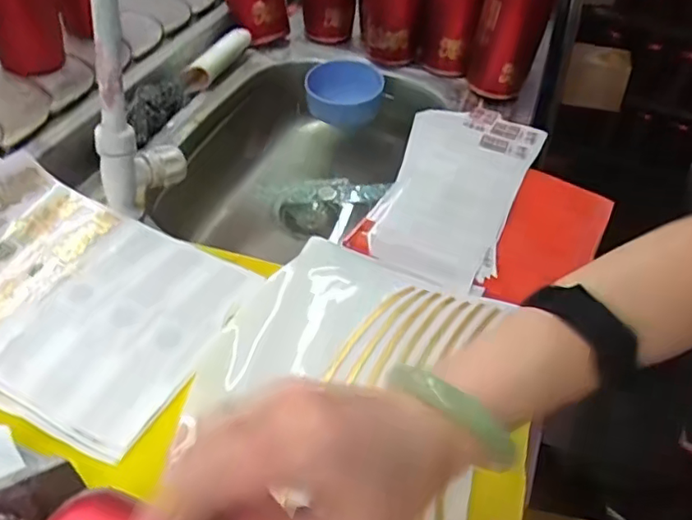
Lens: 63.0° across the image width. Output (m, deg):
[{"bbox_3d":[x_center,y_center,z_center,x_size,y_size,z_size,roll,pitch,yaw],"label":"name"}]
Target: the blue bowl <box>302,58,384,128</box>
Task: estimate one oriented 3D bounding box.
[{"bbox_3d":[-0.001,-0.241,0.809,0.103,0.045,0.110,3,47,-3],"label":"blue bowl"}]

